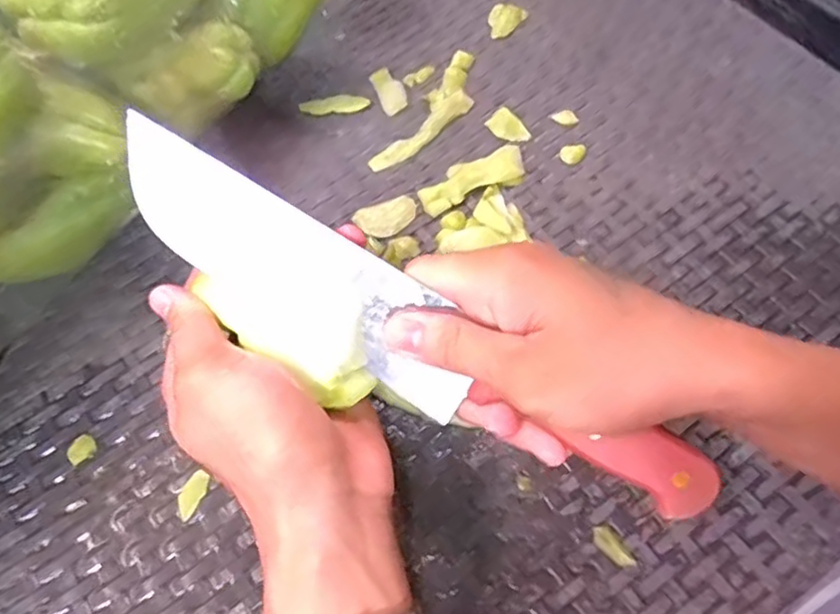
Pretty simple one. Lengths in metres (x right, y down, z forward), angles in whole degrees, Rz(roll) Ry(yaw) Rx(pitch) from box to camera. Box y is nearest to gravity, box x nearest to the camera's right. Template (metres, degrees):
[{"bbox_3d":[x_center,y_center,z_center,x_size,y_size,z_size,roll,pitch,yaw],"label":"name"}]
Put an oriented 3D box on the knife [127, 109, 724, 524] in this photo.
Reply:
[{"bbox_3d":[-0.007,0.014,0.278,0.286,0.025,0.046,31,70,1],"label":"knife"}]

